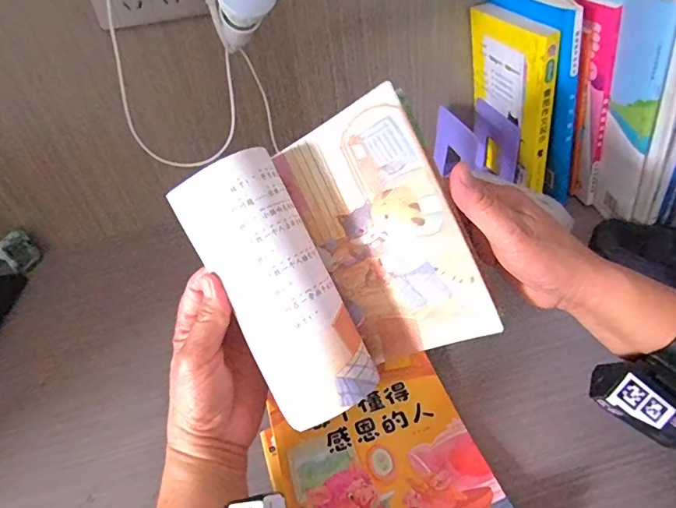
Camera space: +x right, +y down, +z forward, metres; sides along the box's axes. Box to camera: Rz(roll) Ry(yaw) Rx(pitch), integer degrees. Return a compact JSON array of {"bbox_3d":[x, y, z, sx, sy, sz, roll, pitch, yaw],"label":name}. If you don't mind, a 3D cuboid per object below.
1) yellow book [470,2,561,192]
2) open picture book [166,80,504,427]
[{"bbox_3d":[0.216,-0.195,0.569,0.021,0.206,0.158,-20,38,-3],"label":"yellow book"},{"bbox_3d":[0.000,0.003,0.329,0.173,0.188,0.071,-28,1,-9],"label":"open picture book"}]

